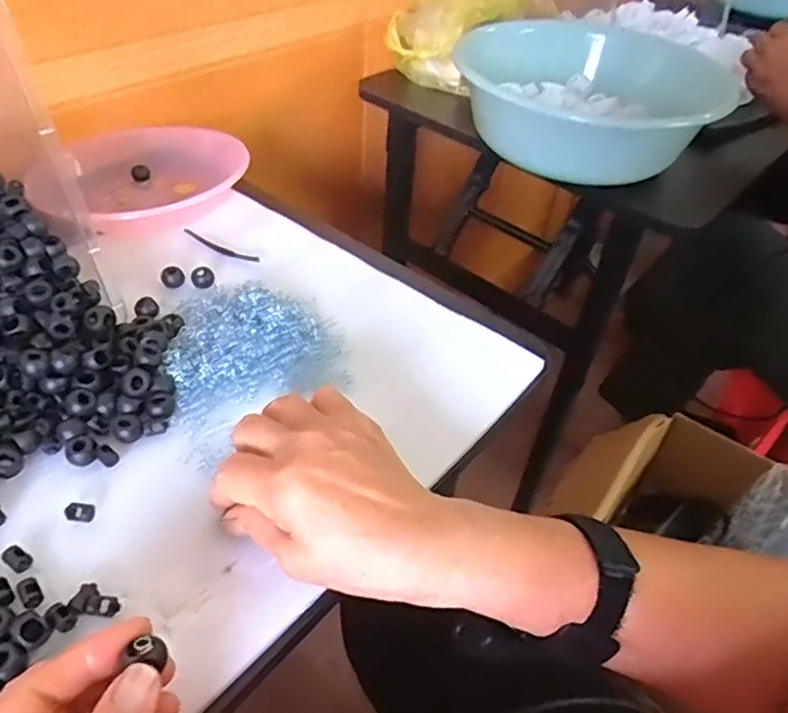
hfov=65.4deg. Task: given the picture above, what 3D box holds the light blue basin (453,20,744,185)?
[{"bbox_3d":[0.225,-0.289,0.698,0.253,0.098,0.296,30,50,23],"label":"light blue basin"}]

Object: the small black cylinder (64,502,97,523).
[{"bbox_3d":[-0.174,0.086,0.340,0.015,0.005,0.010,6,45,1],"label":"small black cylinder"}]

